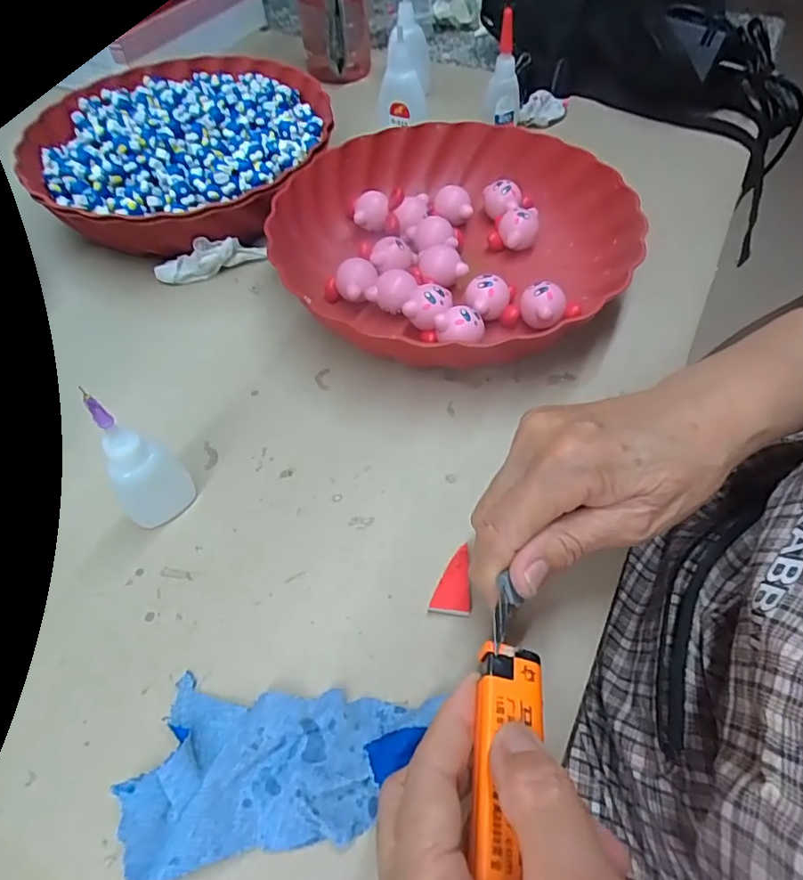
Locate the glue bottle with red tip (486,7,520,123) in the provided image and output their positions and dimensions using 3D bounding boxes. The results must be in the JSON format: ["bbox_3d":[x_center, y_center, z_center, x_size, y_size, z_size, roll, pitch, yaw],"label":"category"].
[{"bbox_3d":[0.092,-0.317,0.469,0.025,0.094,0.025,13,56,14],"label":"glue bottle with red tip"}]

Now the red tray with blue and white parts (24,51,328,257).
[{"bbox_3d":[-0.174,-0.237,0.448,0.233,0.065,0.241,-33,58,-18],"label":"red tray with blue and white parts"}]

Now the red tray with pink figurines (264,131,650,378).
[{"bbox_3d":[0.035,-0.143,0.378,0.239,0.048,0.234,-33,58,-18],"label":"red tray with pink figurines"}]

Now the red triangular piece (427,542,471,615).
[{"bbox_3d":[0.025,0.068,0.261,0.018,0.007,0.033,4,55,7],"label":"red triangular piece"}]

